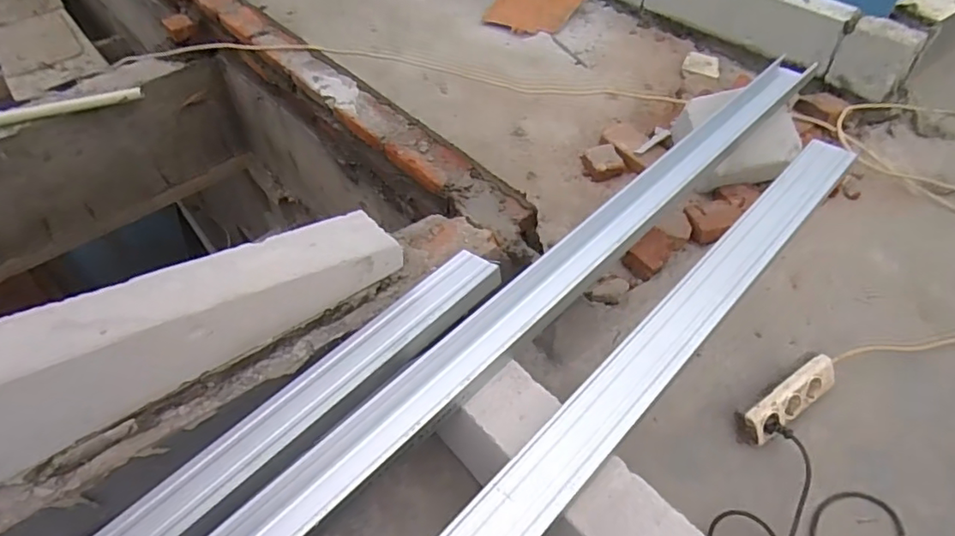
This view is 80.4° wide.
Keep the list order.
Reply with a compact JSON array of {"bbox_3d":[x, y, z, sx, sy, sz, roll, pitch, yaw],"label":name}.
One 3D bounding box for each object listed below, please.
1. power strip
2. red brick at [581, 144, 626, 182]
[{"bbox_3d":[0.498,0.210,0.903,0.190,0.059,0.051,-29,54,-21],"label":"power strip"},{"bbox_3d":[0.294,-0.251,1.336,0.088,0.042,0.094,-11,50,-7],"label":"red brick"}]

